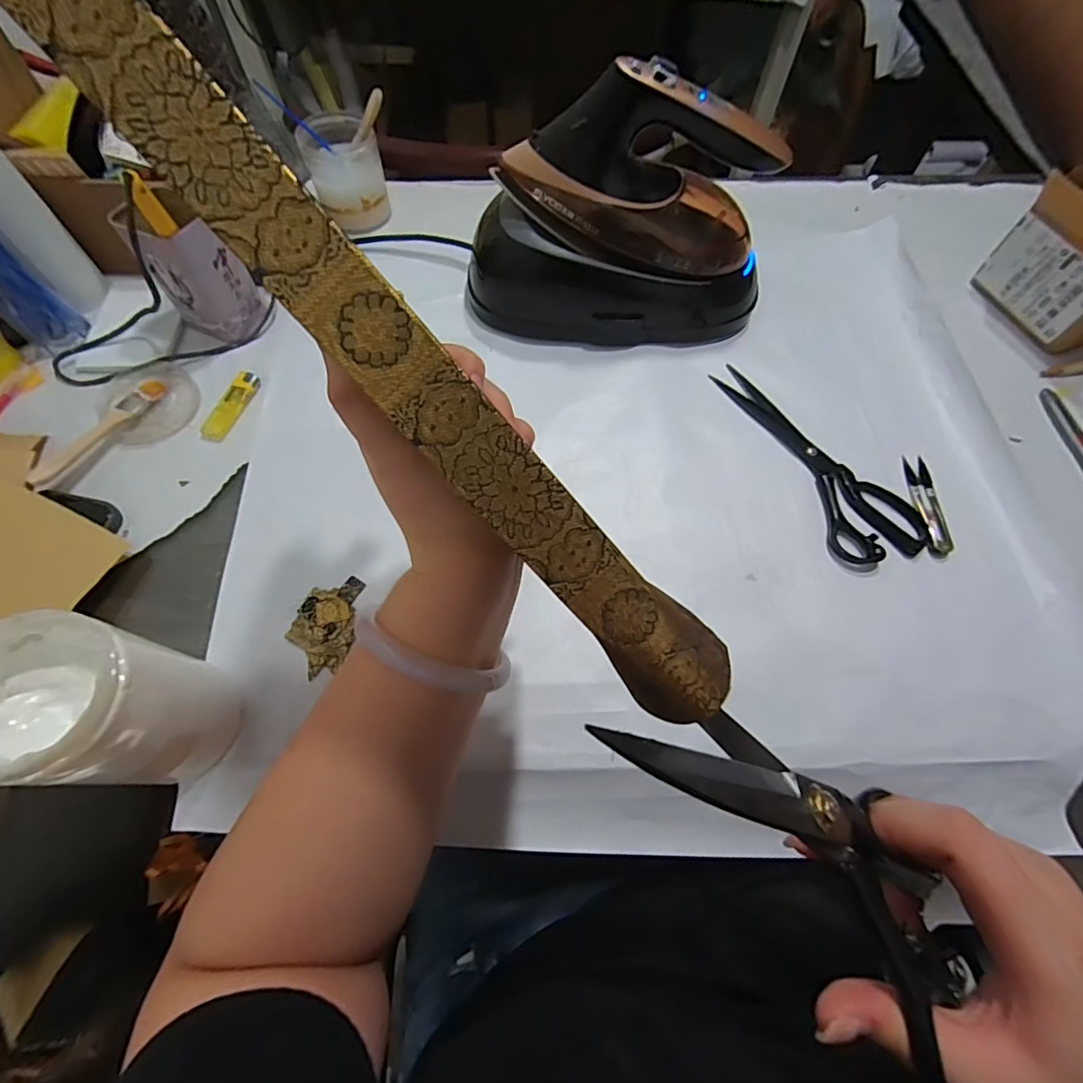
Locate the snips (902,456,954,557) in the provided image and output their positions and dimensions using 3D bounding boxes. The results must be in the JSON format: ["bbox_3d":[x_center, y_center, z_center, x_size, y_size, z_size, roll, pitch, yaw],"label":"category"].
[{"bbox_3d":[0.348,-0.035,0.466,0.025,0.011,0.101,2,64,-1],"label":"snips"}]

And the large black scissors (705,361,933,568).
[{"bbox_3d":[0.256,-0.083,0.486,0.083,0.012,0.237,-22,67,-12],"label":"large black scissors"}]

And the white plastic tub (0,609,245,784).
[{"bbox_3d":[-0.258,0.105,0.317,0.079,0.147,0.077,1,64,-2],"label":"white plastic tub"}]

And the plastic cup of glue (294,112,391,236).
[{"bbox_3d":[-0.228,-0.429,0.601,0.083,0.080,0.081,-17,66,-10],"label":"plastic cup of glue"}]

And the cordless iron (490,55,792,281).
[{"bbox_3d":[0.091,-0.315,0.452,0.240,0.133,0.094,-10,65,-7],"label":"cordless iron"}]

